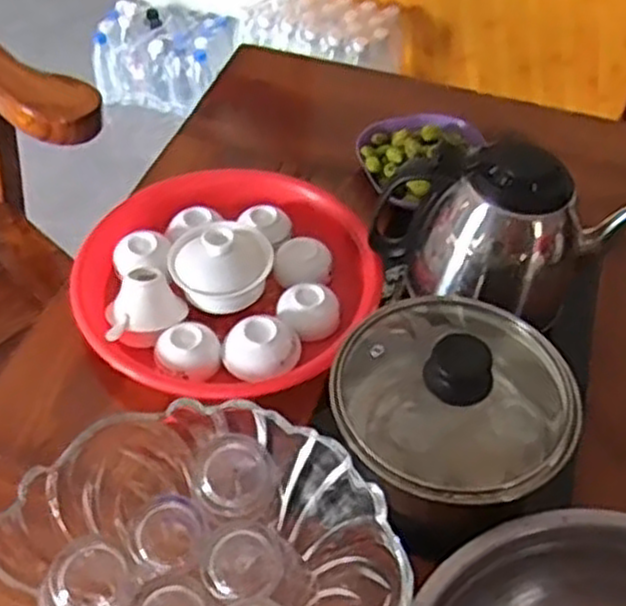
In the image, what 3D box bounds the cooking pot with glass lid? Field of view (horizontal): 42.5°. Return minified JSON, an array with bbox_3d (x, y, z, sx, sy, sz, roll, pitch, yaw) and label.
[{"bbox_3d":[0.097,0.063,0.550,0.160,0.096,0.169,1,49,-1],"label":"cooking pot with glass lid"}]

